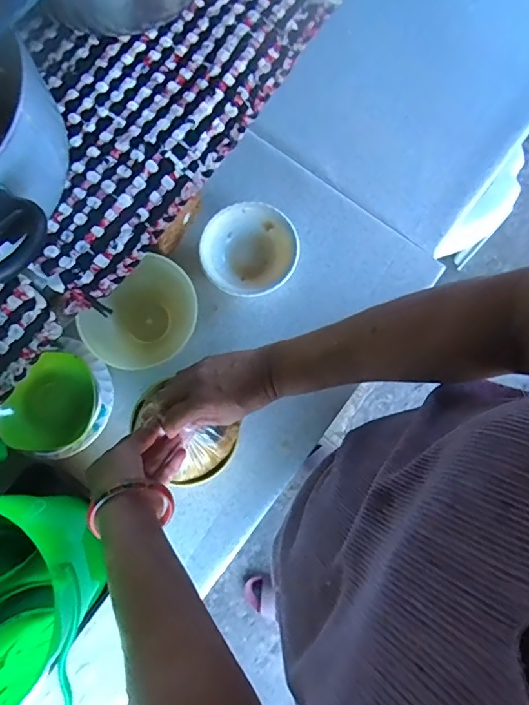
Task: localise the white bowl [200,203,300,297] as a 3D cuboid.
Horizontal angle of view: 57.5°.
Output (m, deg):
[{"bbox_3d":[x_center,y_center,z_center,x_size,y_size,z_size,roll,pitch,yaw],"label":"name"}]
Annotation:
[{"bbox_3d":[-0.018,-0.121,0.587,0.108,0.046,0.114,40,80,8],"label":"white bowl"}]

